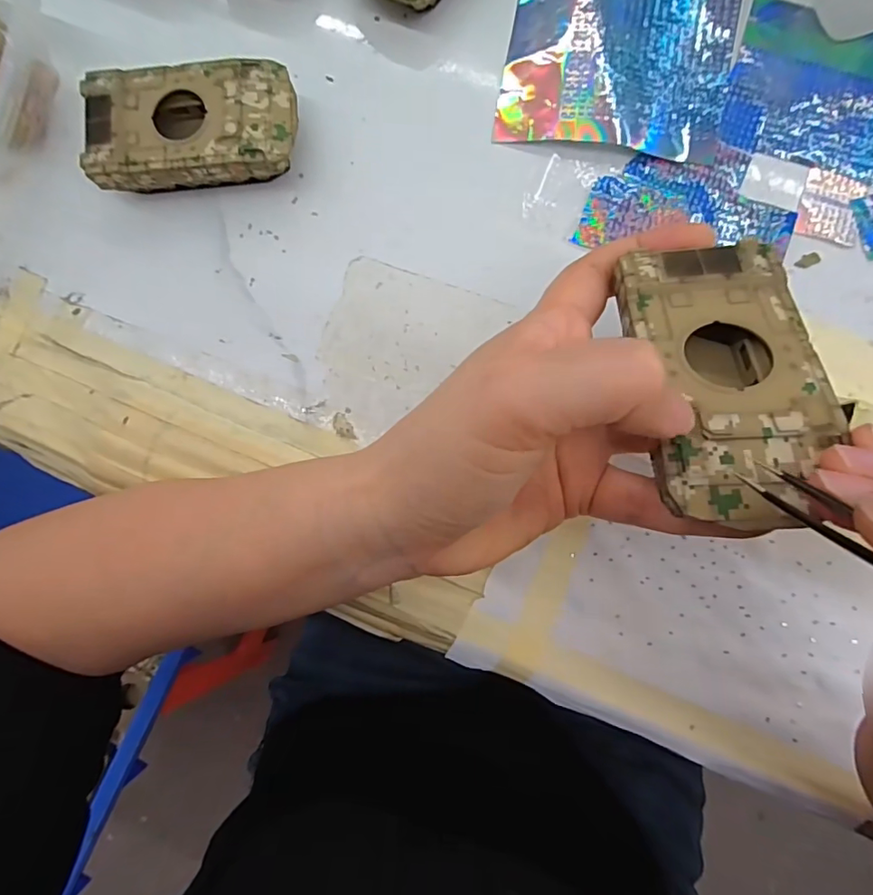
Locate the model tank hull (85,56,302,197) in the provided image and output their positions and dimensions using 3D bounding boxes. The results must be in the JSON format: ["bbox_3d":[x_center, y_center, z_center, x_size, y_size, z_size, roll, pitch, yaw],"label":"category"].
[{"bbox_3d":[-0.112,-0.149,0.242,0.094,0.026,0.051,-3,85,3],"label":"model tank hull"}]

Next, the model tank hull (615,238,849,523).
[{"bbox_3d":[0.085,-0.021,0.155,0.052,0.017,0.093,4,64,4],"label":"model tank hull"}]

